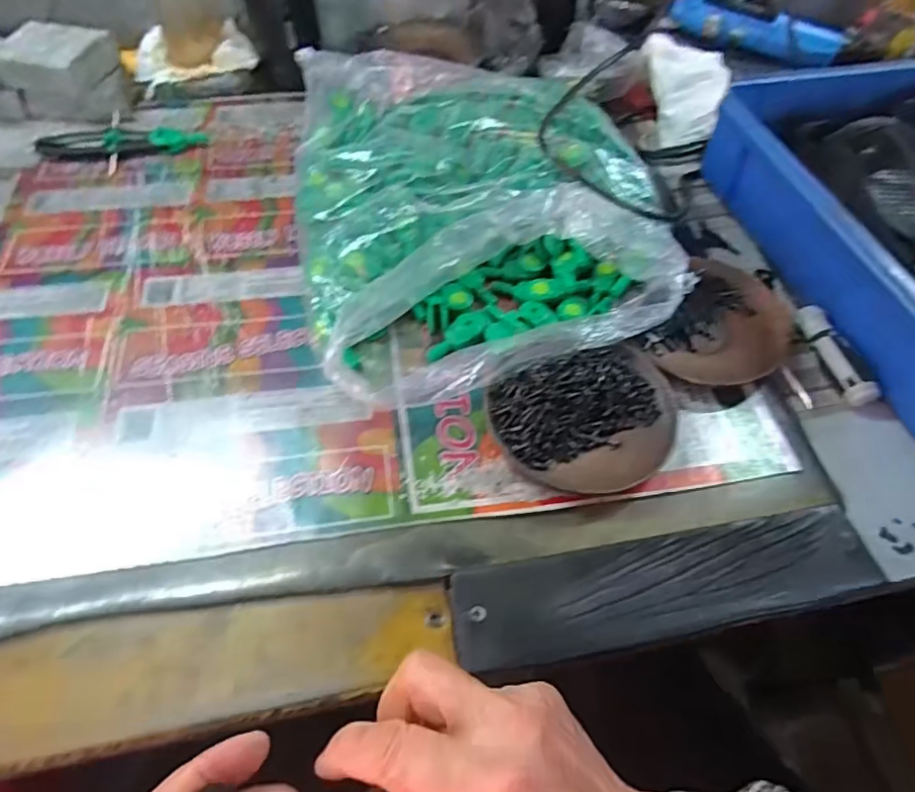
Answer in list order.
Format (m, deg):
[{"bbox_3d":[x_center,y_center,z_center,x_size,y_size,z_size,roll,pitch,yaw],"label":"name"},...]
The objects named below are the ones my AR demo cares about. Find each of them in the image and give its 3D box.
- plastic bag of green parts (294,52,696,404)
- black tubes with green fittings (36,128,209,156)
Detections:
[{"bbox_3d":[0.014,-0.146,0.419,0.264,0.064,0.298,-13,57,-9],"label":"plastic bag of green parts"},{"bbox_3d":[-0.295,-0.225,0.496,0.135,0.011,0.030,-8,57,-6],"label":"black tubes with green fittings"}]

